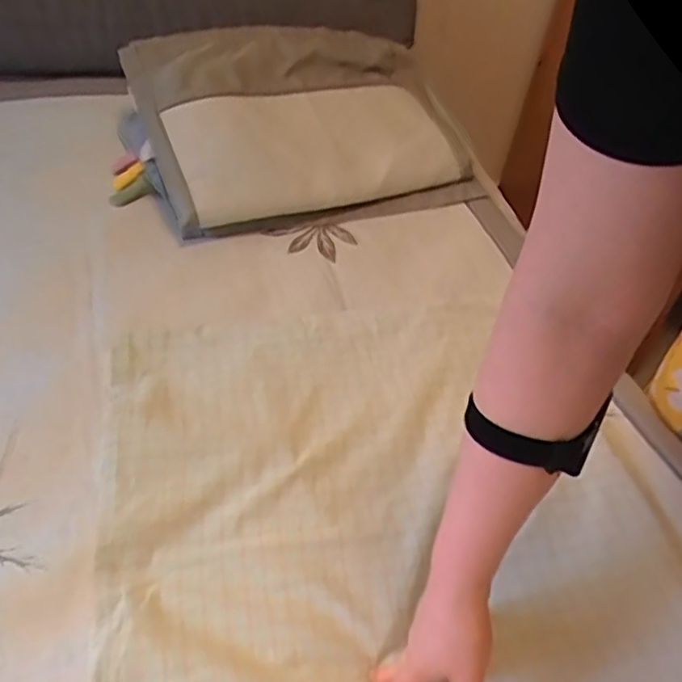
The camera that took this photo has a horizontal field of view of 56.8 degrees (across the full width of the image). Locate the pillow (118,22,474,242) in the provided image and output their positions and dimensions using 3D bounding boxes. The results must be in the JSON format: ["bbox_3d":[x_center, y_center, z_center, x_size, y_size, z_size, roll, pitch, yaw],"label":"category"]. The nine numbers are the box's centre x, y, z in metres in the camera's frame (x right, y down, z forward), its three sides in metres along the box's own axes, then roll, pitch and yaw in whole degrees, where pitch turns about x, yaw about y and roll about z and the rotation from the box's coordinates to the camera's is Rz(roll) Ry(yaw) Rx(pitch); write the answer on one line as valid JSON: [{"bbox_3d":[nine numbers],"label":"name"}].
[{"bbox_3d":[-0.056,-0.370,1.046,0.521,0.186,0.325,-16,50,-20],"label":"pillow"}]

